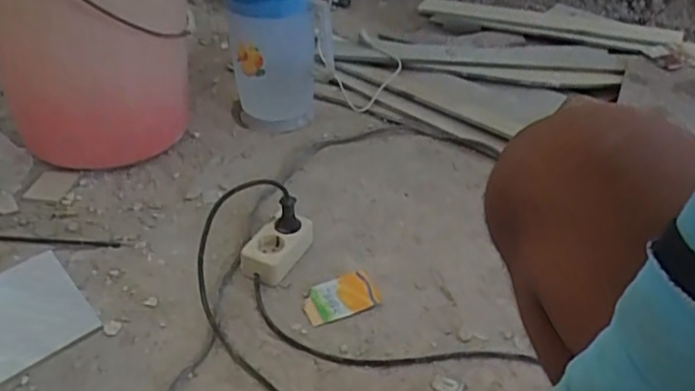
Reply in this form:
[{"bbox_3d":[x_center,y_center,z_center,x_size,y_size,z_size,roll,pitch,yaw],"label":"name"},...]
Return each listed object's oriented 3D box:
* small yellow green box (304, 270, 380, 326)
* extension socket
[{"bbox_3d":[-0.010,0.129,0.810,0.101,0.011,0.060,-16,41,-26],"label":"small yellow green box"},{"bbox_3d":[-0.092,0.068,0.856,0.064,0.041,0.107,19,38,19],"label":"extension socket"}]

